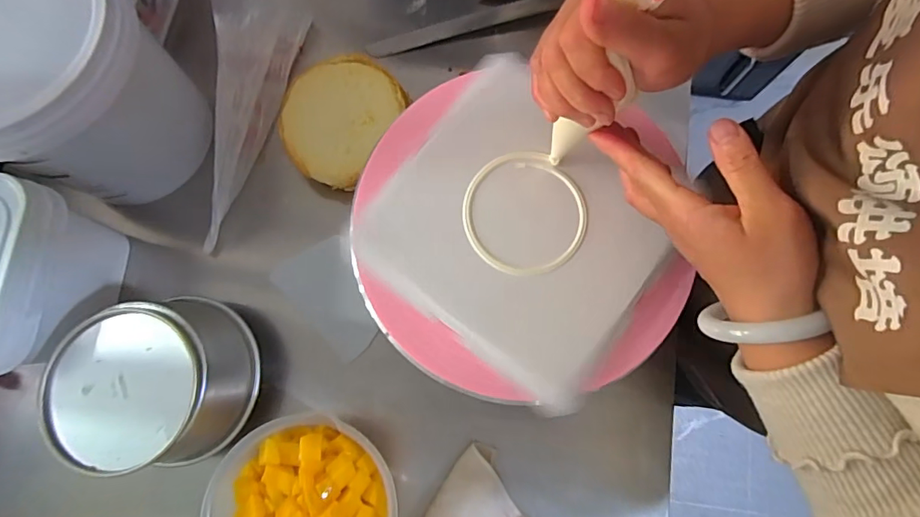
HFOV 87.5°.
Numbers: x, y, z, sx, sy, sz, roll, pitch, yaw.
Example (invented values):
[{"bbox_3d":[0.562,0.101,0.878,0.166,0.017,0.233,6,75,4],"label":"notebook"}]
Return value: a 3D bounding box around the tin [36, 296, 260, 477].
[{"bbox_3d":[-0.279,0.118,0.443,0.148,0.095,0.142,0,78,0],"label":"tin"}]

